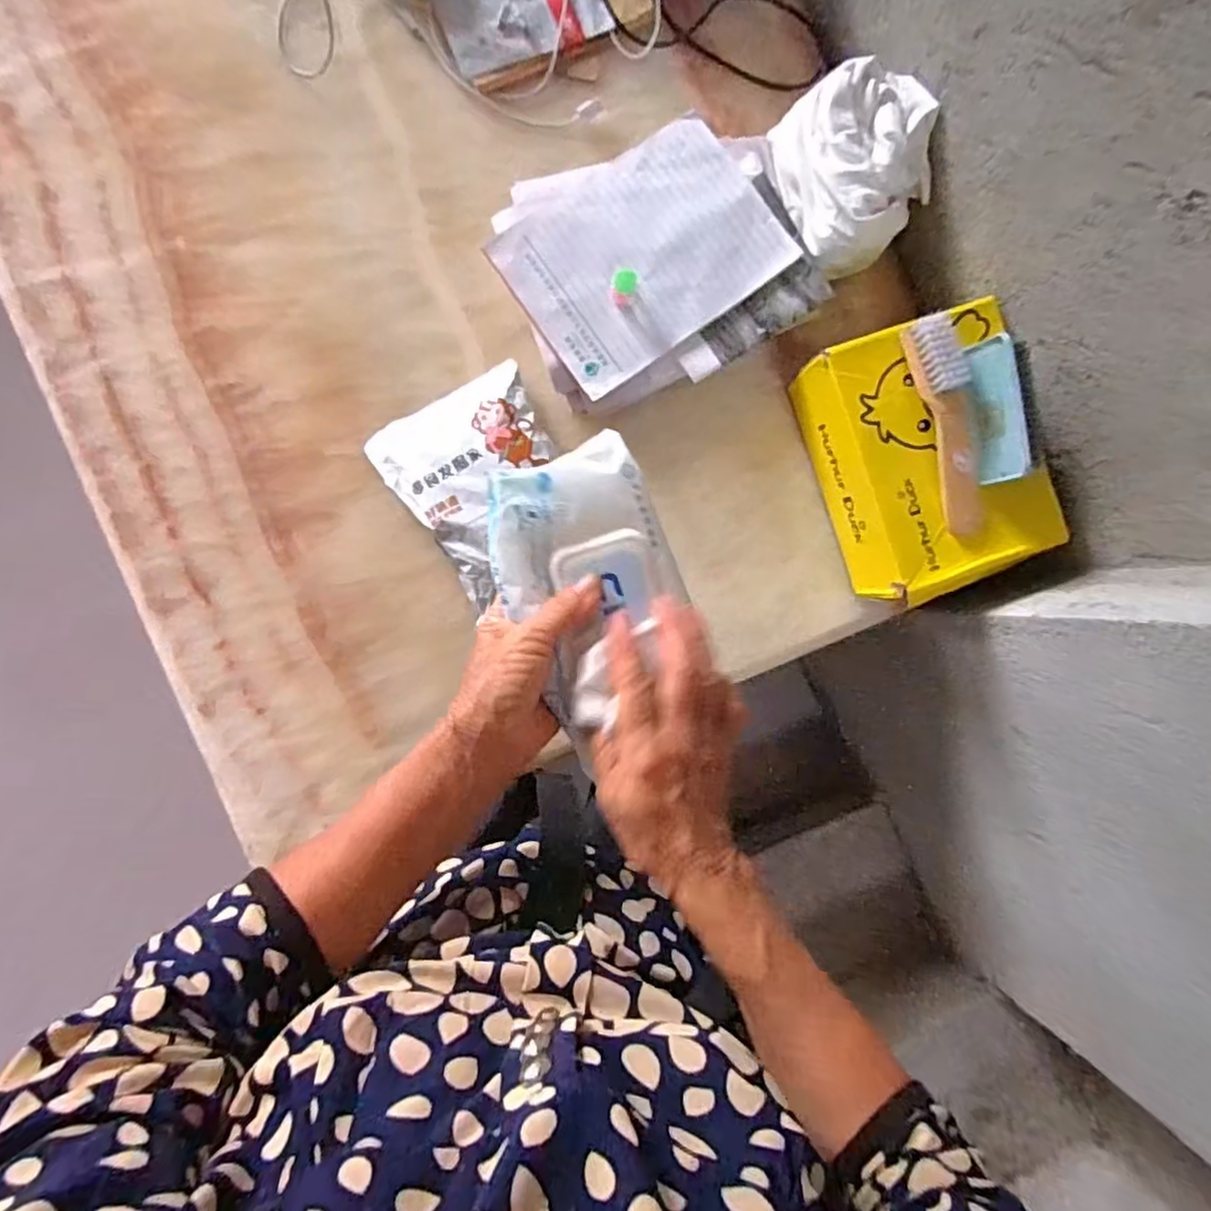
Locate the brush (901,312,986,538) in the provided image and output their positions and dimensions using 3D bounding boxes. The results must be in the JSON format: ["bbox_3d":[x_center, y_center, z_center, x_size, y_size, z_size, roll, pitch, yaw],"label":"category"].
[{"bbox_3d":[0.327,-0.169,0.627,0.043,0.035,0.204,-15,92,-6],"label":"brush"}]

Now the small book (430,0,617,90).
[{"bbox_3d":[-0.086,-0.612,0.685,0.170,0.013,0.120,-24,93,-6],"label":"small book"}]

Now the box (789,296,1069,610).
[{"bbox_3d":[0.326,-0.151,0.672,0.189,0.110,0.257,-20,93,-6],"label":"box"}]

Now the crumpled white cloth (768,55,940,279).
[{"bbox_3d":[0.251,-0.440,0.688,0.135,0.090,0.173,-14,92,-6],"label":"crumpled white cloth"}]

